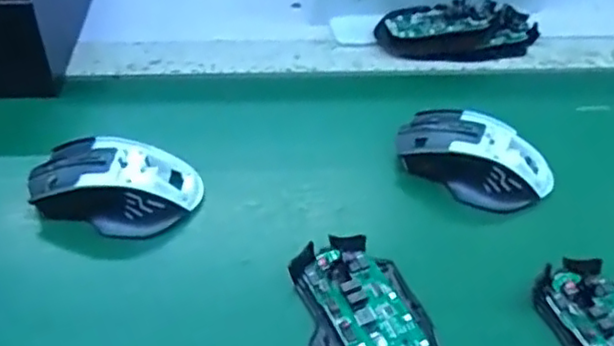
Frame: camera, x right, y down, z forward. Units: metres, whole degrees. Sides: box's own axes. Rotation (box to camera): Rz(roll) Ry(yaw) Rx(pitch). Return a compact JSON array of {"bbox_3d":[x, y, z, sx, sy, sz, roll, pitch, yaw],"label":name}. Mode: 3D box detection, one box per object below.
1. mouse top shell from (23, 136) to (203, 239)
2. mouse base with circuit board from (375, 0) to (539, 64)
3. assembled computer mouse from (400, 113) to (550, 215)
[{"bbox_3d":[-0.136,0.009,0.458,0.119,0.041,0.065,8,45,5],"label":"mouse top shell"},{"bbox_3d":[0.143,-0.139,0.608,0.154,0.038,0.067,-2,45,-5],"label":"mouse base with circuit board"},{"bbox_3d":[0.122,-0.010,0.482,0.111,0.034,0.066,18,47,15],"label":"assembled computer mouse"}]

